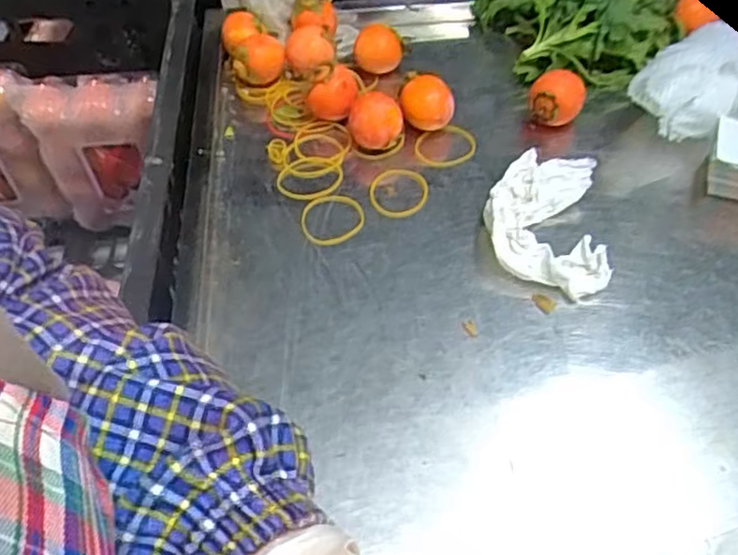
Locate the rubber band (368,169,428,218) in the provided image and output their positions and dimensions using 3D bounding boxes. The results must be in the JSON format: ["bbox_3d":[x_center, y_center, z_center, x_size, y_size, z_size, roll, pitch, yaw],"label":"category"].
[{"bbox_3d":[0.022,-0.065,0.526,0.049,0.004,0.047,-6,51,7],"label":"rubber band"}]

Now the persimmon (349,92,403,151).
[{"bbox_3d":[0.005,-0.119,0.539,0.041,0.042,0.041,1,52,0],"label":"persimmon"}]

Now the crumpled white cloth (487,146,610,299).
[{"bbox_3d":[0.123,-0.039,0.483,0.078,0.030,0.109,1,52,0],"label":"crumpled white cloth"}]

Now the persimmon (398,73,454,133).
[{"bbox_3d":[0.047,-0.138,0.559,0.042,0.039,0.042,8,52,5],"label":"persimmon"}]

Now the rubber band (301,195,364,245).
[{"bbox_3d":[-0.027,-0.043,0.507,0.045,0.004,0.048,0,52,0],"label":"rubber band"}]

